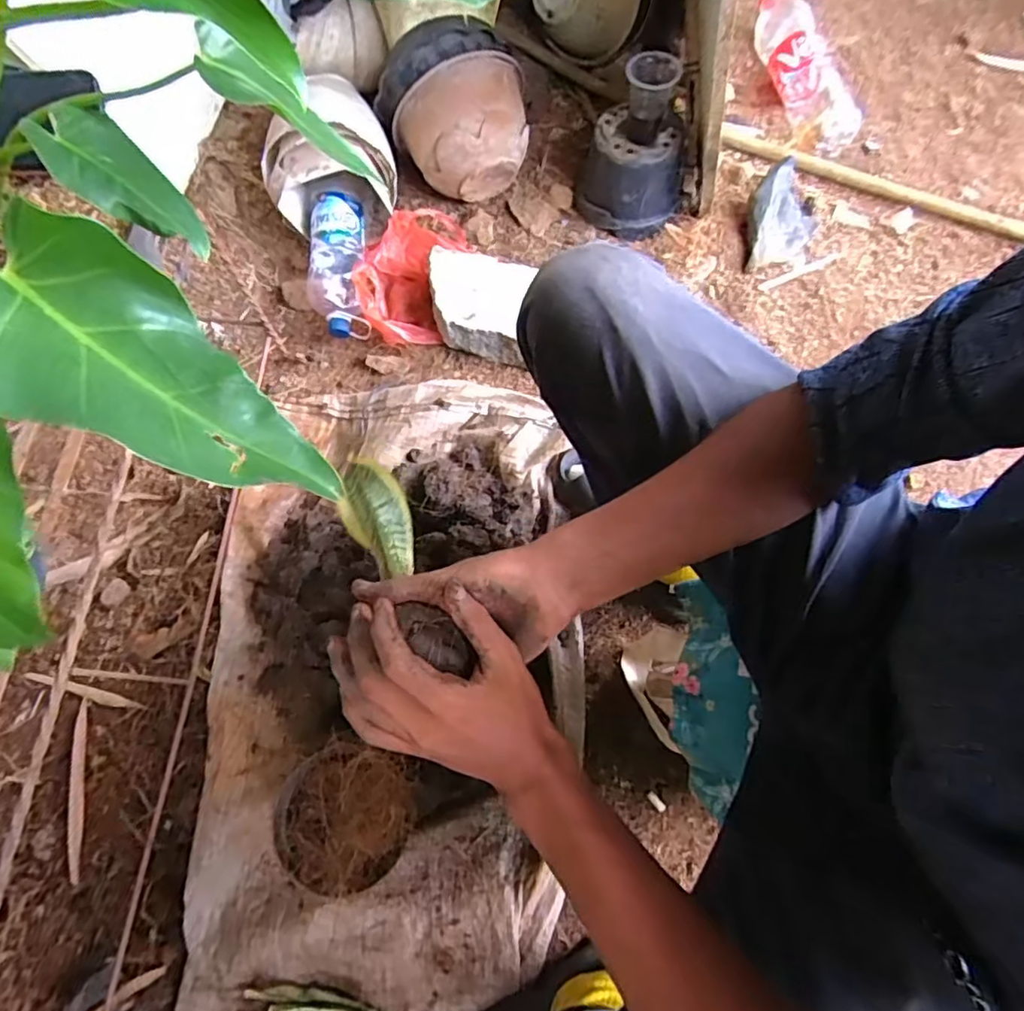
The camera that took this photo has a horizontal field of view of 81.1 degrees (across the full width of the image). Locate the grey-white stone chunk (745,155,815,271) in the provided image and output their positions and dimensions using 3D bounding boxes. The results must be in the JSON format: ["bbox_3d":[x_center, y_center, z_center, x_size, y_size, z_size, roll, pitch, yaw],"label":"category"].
[{"bbox_3d":[0.419,-0.447,0.922,0.109,0.078,0.176,23,72,10],"label":"grey-white stone chunk"}]

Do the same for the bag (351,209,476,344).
[{"bbox_3d":[-0.159,-0.362,0.922,0.143,0.075,0.233,13,70,6],"label":"bag"}]

